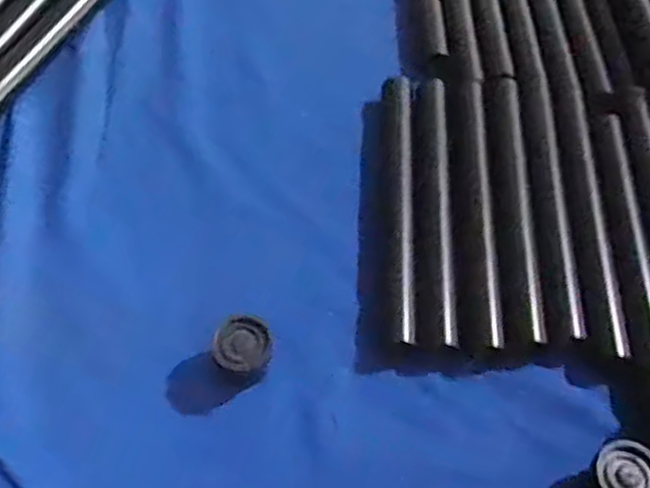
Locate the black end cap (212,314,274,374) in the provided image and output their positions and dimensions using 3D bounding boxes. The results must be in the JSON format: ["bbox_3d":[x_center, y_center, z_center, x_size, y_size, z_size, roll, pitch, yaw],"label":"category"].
[{"bbox_3d":[-0.047,0.063,0.401,0.033,0.034,0.031,2,57,-3],"label":"black end cap"}]

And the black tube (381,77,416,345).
[{"bbox_3d":[0.050,-0.033,0.471,0.021,0.016,0.214,4,57,-1],"label":"black tube"}]

